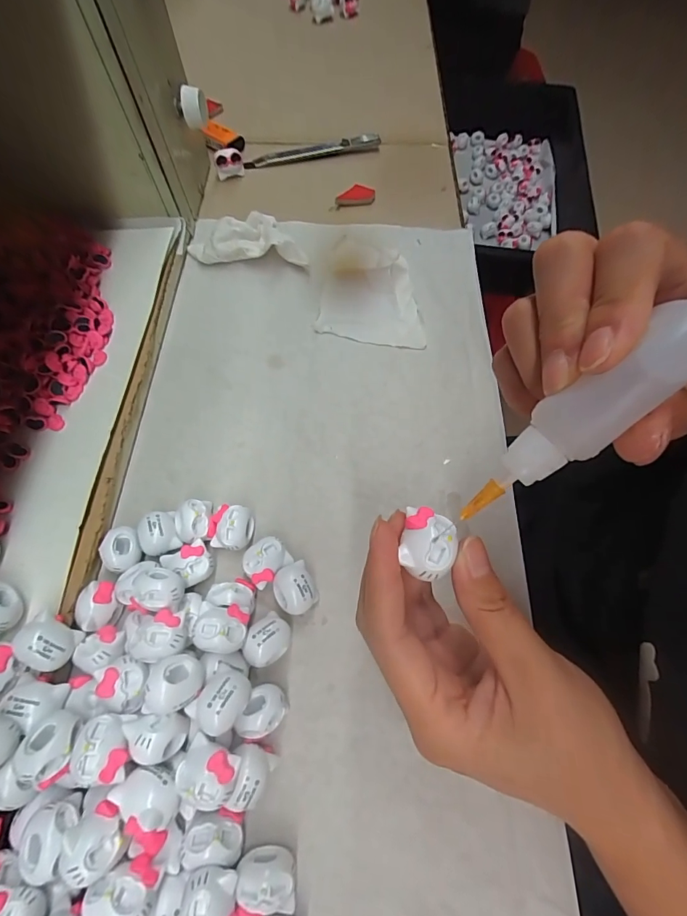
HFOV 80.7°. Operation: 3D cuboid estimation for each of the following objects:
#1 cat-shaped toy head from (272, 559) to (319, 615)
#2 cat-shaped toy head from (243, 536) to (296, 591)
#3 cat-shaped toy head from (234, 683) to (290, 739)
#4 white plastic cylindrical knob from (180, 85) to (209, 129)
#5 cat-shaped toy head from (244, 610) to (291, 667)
[{"bbox_3d":[-0.026,0.072,0.223,0.022,0.019,0.026,-29,68,-10],"label":"cat-shaped toy head"},{"bbox_3d":[-0.043,0.058,0.228,0.025,0.018,0.021,-41,71,-14],"label":"cat-shaped toy head"},{"bbox_3d":[-0.038,0.124,0.199,0.019,0.024,0.022,16,68,9],"label":"cat-shaped toy head"},{"bbox_3d":[-0.115,-0.272,0.312,0.019,0.024,0.019,-15,67,-4],"label":"white plastic cylindrical knob"},{"bbox_3d":[-0.039,0.096,0.213,0.024,0.022,0.021,-31,69,-11],"label":"cat-shaped toy head"}]

